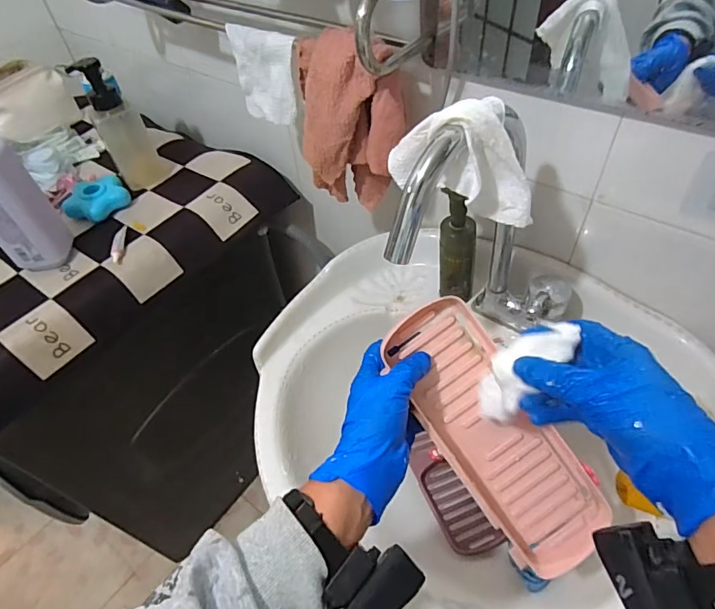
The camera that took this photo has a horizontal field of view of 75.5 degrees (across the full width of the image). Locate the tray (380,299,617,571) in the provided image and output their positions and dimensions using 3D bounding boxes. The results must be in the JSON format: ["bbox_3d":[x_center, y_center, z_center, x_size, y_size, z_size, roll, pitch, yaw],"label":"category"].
[{"bbox_3d":[0.120,0.117,0.411,0.096,0.033,0.258,-34,91,-22],"label":"tray"}]

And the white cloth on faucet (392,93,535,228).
[{"bbox_3d":[0.091,-0.124,0.409,0.126,0.096,0.058,0,50,5],"label":"white cloth on faucet"}]

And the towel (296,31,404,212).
[{"bbox_3d":[-0.005,-0.216,0.566,0.121,0.203,0.086,-2,50,3],"label":"towel"}]

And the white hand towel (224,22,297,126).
[{"bbox_3d":[-0.118,-0.293,0.600,0.107,0.109,0.019,29,58,26],"label":"white hand towel"}]

